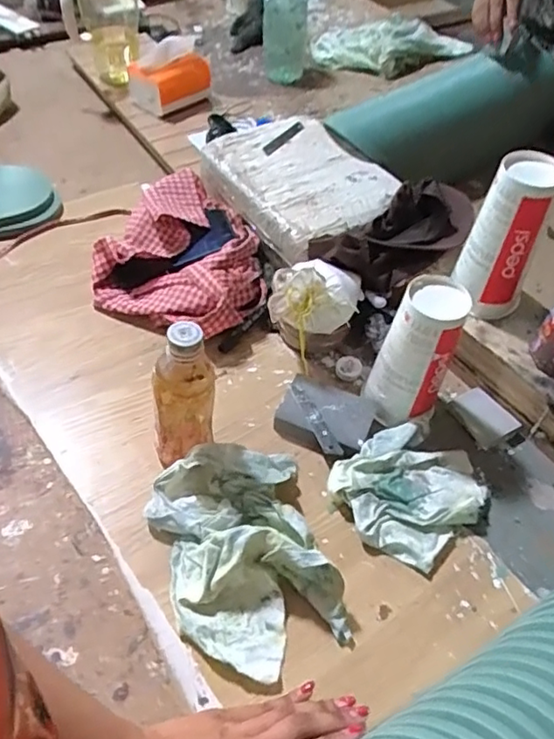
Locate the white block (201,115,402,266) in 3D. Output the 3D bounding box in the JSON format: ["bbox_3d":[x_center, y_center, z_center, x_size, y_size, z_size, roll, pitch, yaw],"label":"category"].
[{"bbox_3d":[0.033,-0.264,0.831,0.203,0.047,0.267,-28,59,-24],"label":"white block"}]

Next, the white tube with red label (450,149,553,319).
[{"bbox_3d":[0.249,-0.139,0.640,0.080,0.171,0.066,25,54,14],"label":"white tube with red label"}]

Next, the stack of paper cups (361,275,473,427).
[{"bbox_3d":[0.147,-0.016,0.613,0.077,0.152,0.064,-23,56,-22],"label":"stack of paper cups"}]

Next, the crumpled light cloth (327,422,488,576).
[{"bbox_3d":[0.137,0.115,0.590,0.150,0.036,0.122,-34,61,-28],"label":"crumpled light cloth"}]

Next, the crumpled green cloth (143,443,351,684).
[{"bbox_3d":[-0.028,0.160,0.519,0.147,0.062,0.197,-12,53,-14],"label":"crumpled green cloth"}]

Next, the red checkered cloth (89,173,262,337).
[{"bbox_3d":[-0.108,-0.156,0.767,0.222,0.061,0.242,20,52,12],"label":"red checkered cloth"}]

